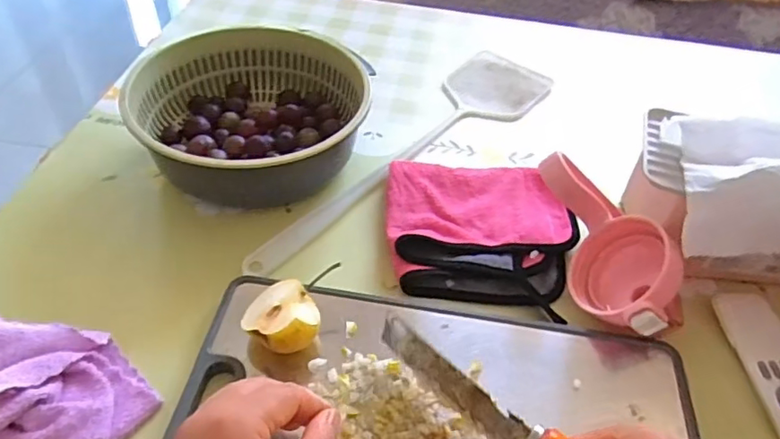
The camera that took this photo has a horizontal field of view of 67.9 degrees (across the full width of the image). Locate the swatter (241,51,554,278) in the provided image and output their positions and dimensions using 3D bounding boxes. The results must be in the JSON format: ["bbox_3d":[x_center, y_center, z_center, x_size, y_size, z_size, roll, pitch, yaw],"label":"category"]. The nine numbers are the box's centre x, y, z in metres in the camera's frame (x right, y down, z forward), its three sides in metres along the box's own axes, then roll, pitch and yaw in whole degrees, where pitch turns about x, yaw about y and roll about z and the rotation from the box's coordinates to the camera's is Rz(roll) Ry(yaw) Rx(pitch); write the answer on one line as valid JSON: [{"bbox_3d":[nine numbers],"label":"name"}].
[{"bbox_3d":[0.025,-0.079,0.619,0.105,0.010,0.457,33,52,24],"label":"swatter"}]

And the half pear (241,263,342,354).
[{"bbox_3d":[-0.075,0.069,0.424,0.062,0.046,0.068,7,46,1],"label":"half pear"}]

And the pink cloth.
[{"bbox_3d":[0.078,0.006,0.526,0.171,0.018,0.161,12,47,6],"label":"pink cloth"}]

